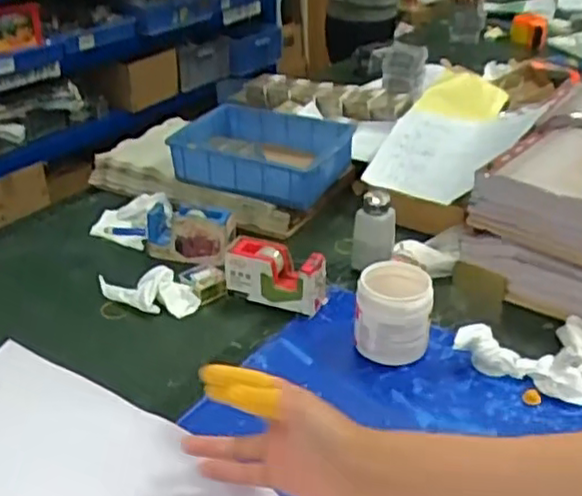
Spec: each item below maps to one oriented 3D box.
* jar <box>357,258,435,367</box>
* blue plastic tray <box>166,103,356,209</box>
[{"bbox_3d":[0.132,0.083,0.872,0.094,0.095,0.092,0,31,0],"label":"jar"},{"bbox_3d":[-0.050,-0.157,1.162,0.276,0.096,0.189,10,33,16],"label":"blue plastic tray"}]

